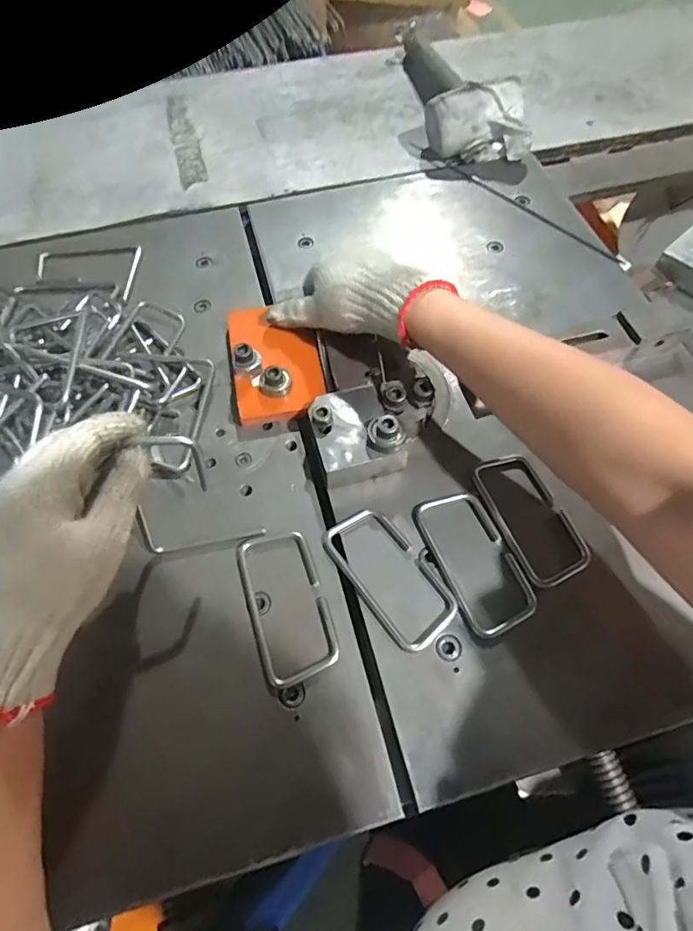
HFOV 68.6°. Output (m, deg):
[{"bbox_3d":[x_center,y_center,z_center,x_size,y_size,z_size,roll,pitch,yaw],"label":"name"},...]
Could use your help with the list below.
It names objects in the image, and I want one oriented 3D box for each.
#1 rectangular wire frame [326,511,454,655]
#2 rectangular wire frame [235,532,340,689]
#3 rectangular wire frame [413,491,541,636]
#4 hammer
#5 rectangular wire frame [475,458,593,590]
[{"bbox_3d":[0.031,0.078,0.363,0.053,0.008,0.103,-34,66,-15],"label":"rectangular wire frame"},{"bbox_3d":[-0.042,0.095,0.356,0.053,0.004,0.104,-18,62,-9],"label":"rectangular wire frame"},{"bbox_3d":[0.092,0.067,0.367,0.053,0.010,0.105,-21,63,-11],"label":"rectangular wire frame"},{"bbox_3d":[0.144,-0.494,0.651,0.108,0.065,0.277,-4,61,-2],"label":"hammer"},{"bbox_3d":[0.137,0.037,0.380,0.052,0.006,0.102,-23,64,-13],"label":"rectangular wire frame"}]

